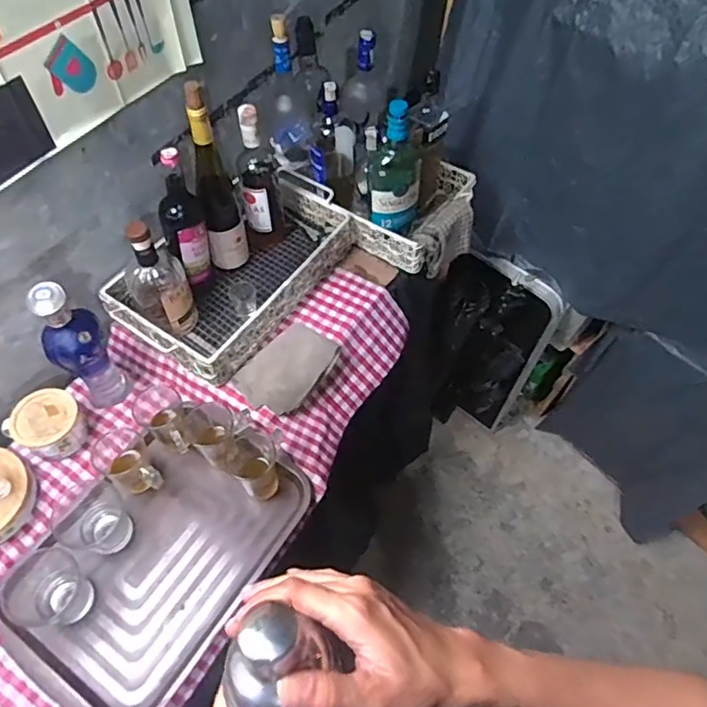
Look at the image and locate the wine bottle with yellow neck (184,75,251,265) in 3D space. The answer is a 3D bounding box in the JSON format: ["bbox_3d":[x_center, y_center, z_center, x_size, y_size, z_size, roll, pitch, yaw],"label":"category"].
[{"bbox_3d":[-0.231,-0.278,0.943,0.069,0.341,0.068,-11,58,-9],"label":"wine bottle with yellow neck"}]

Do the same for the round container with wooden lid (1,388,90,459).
[{"bbox_3d":[-0.487,0.114,0.894,0.102,0.074,0.094,1,57,-1],"label":"round container with wooden lid"}]

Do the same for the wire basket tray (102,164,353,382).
[{"bbox_3d":[-0.204,-0.152,1.025,0.244,0.084,0.446,33,62,18],"label":"wire basket tray"}]

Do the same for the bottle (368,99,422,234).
[{"bbox_3d":[0.075,-0.322,1.011,0.100,0.259,0.086,6,57,2],"label":"bottle"}]

